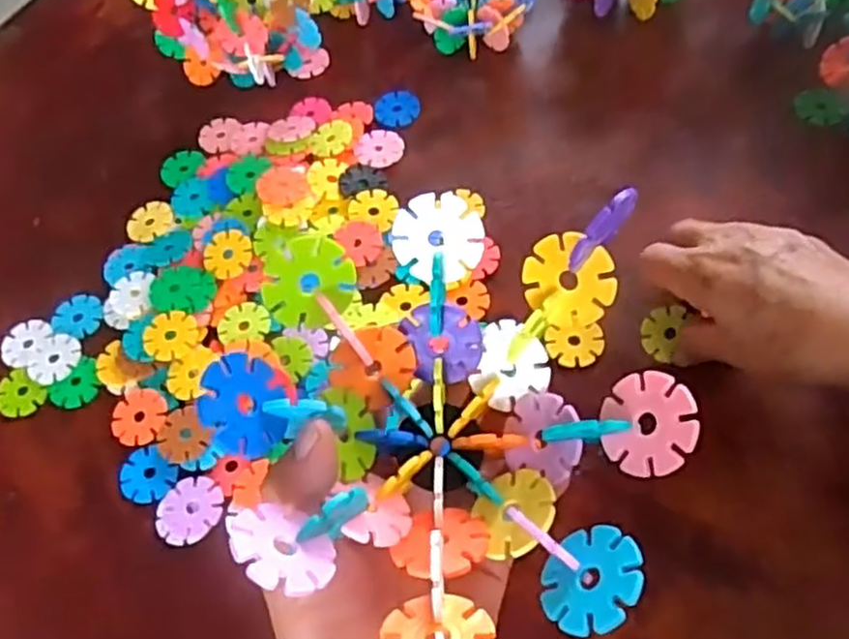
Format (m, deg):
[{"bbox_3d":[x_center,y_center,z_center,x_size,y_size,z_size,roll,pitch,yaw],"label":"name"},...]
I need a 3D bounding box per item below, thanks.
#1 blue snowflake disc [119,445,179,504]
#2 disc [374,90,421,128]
[{"bbox_3d":[-0.151,0.084,0.405,0.031,0.006,0.028,31,69,23],"label":"blue snowflake disc"},{"bbox_3d":[-0.019,-0.150,0.527,0.032,0.004,0.034,-4,59,6],"label":"disc"}]

